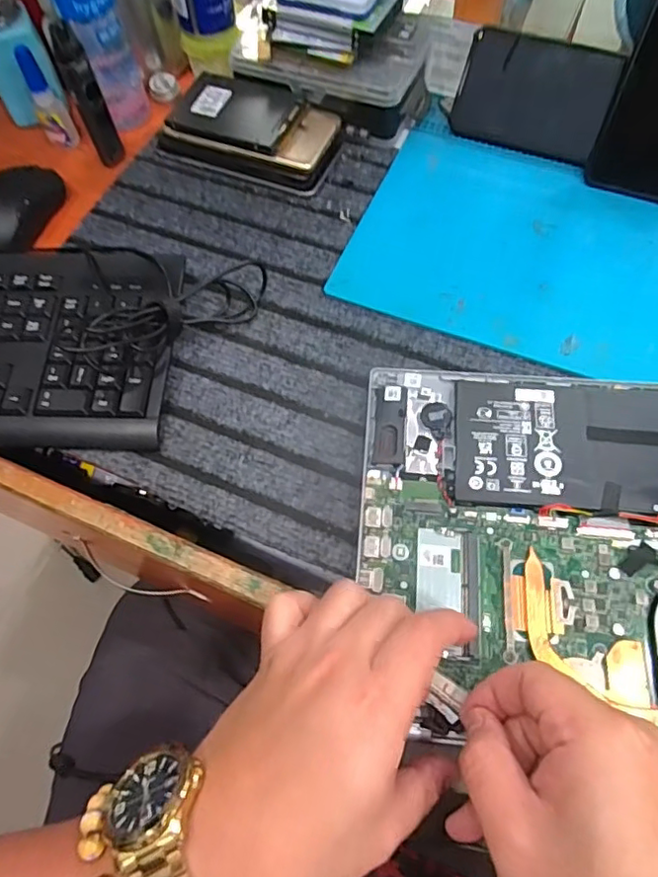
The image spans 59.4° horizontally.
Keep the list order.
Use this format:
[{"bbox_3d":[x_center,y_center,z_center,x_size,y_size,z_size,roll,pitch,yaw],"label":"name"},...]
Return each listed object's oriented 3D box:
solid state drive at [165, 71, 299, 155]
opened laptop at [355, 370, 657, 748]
[{"bbox_3d":[-0.075,-0.270,0.473,0.093,0.009,0.071,16,65,4],"label":"solid state drive"},{"bbox_3d":[0.178,0.057,0.325,0.316,0.017,0.214,4,63,4],"label":"opened laptop"}]

